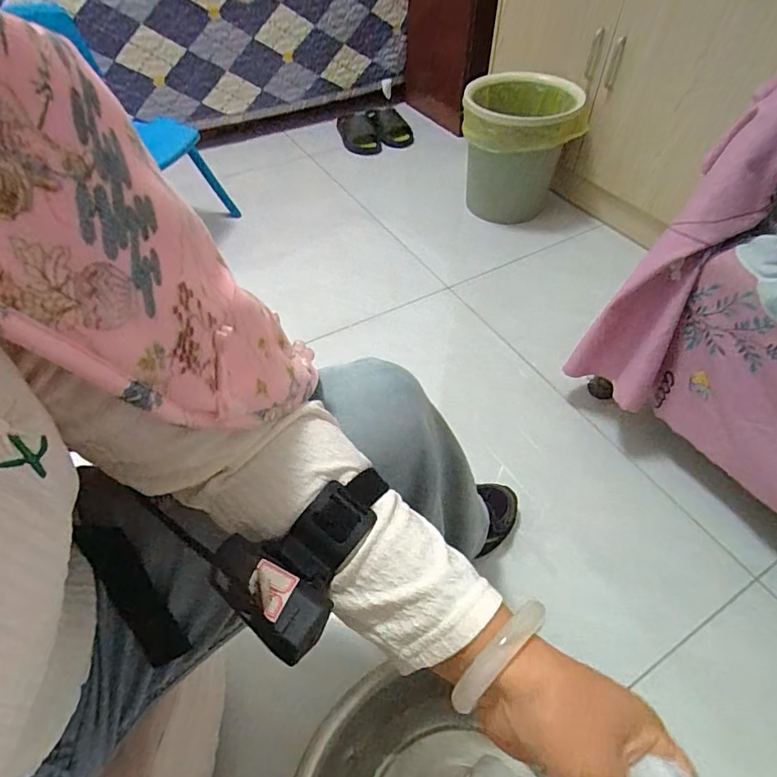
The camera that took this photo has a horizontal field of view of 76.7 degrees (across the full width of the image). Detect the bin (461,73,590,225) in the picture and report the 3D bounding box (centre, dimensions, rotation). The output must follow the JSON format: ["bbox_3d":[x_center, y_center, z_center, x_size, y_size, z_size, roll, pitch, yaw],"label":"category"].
[{"bbox_3d":[0.372,-0.658,1.434,0.321,0.365,0.378,5,49,4],"label":"bin"}]

